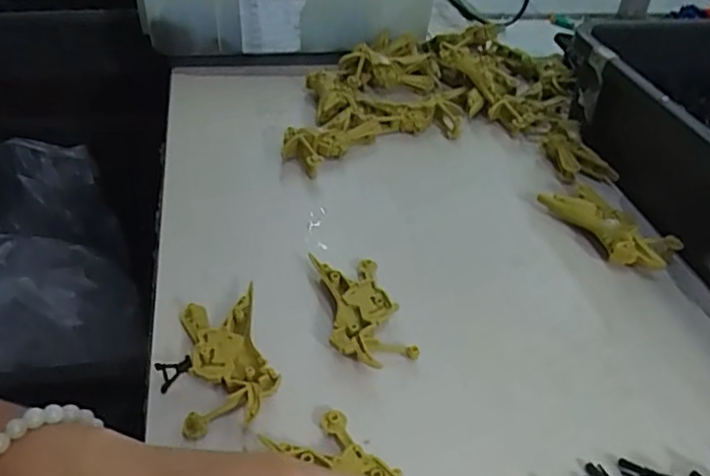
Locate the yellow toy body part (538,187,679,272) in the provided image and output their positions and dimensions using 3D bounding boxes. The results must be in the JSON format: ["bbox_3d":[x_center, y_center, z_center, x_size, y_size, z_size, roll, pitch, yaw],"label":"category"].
[{"bbox_3d":[0.202,-0.011,0.482,0.054,0.026,0.101,-16,44,-23],"label":"yellow toy body part"}]

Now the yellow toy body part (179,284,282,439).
[{"bbox_3d":[-0.076,0.072,0.362,0.051,0.015,0.093,-6,41,-13],"label":"yellow toy body part"}]

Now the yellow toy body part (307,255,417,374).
[{"bbox_3d":[0.004,0.047,0.399,0.048,0.014,0.095,-7,41,-14],"label":"yellow toy body part"}]

